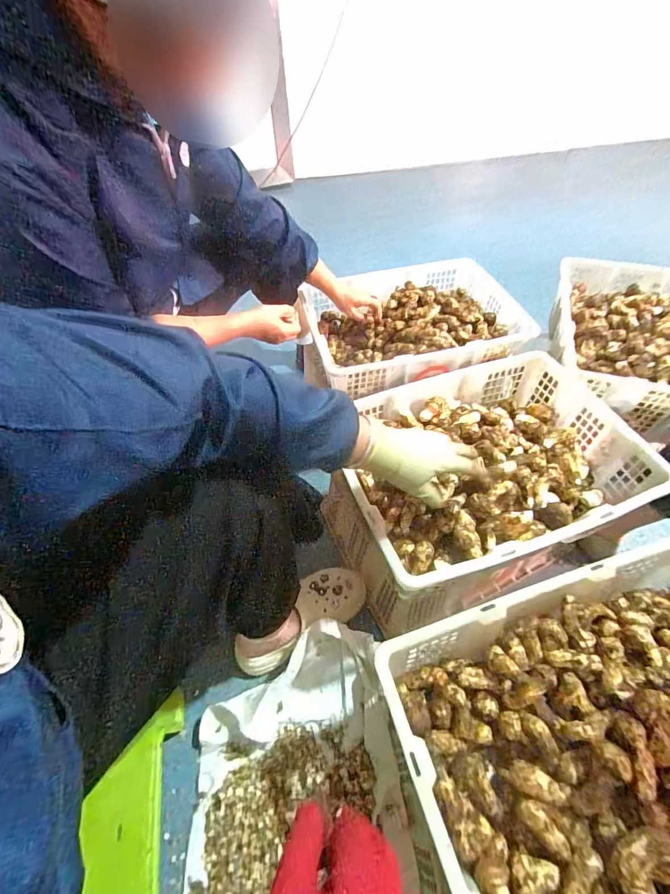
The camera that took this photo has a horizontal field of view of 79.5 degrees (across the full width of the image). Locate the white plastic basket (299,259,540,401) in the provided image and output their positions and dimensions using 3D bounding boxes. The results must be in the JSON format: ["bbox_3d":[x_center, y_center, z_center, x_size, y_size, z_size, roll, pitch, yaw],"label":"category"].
[{"bbox_3d":[0.181,-0.289,0.987,0.483,0.134,0.375,-8,52,-5],"label":"white plastic basket"}]

